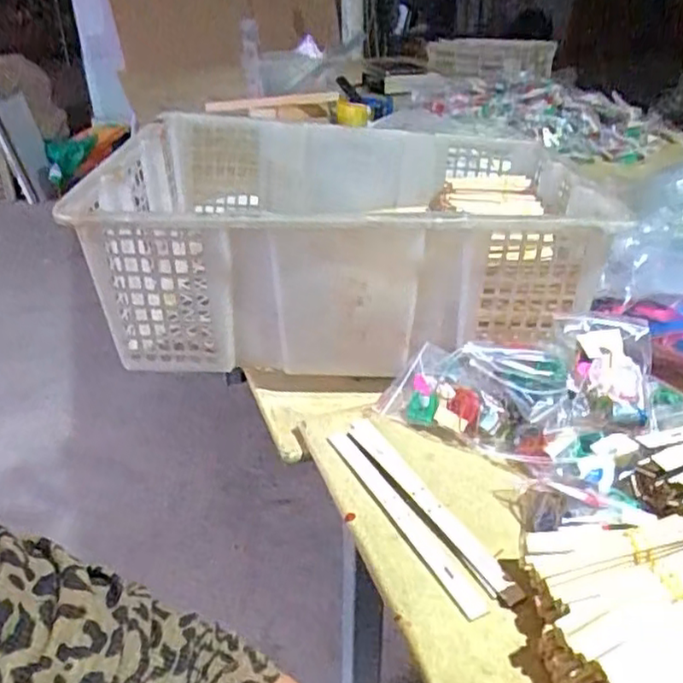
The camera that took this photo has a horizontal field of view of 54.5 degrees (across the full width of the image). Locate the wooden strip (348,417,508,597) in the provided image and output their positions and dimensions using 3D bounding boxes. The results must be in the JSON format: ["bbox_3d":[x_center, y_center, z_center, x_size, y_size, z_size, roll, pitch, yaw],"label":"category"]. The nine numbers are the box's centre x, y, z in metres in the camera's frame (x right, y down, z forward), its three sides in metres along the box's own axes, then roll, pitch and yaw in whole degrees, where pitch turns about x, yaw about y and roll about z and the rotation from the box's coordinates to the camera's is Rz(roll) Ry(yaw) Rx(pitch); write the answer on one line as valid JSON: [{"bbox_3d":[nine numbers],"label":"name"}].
[{"bbox_3d":[0.061,0.115,0.503,0.022,0.007,0.190,-21,39,-24],"label":"wooden strip"}]

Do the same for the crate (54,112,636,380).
[{"bbox_3d":[0.008,-0.127,0.734,0.456,0.160,0.409,2,31,5],"label":"crate"}]

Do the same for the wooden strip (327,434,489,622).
[{"bbox_3d":[0.042,0.124,0.486,0.017,0.006,0.194,-15,34,-23],"label":"wooden strip"}]

